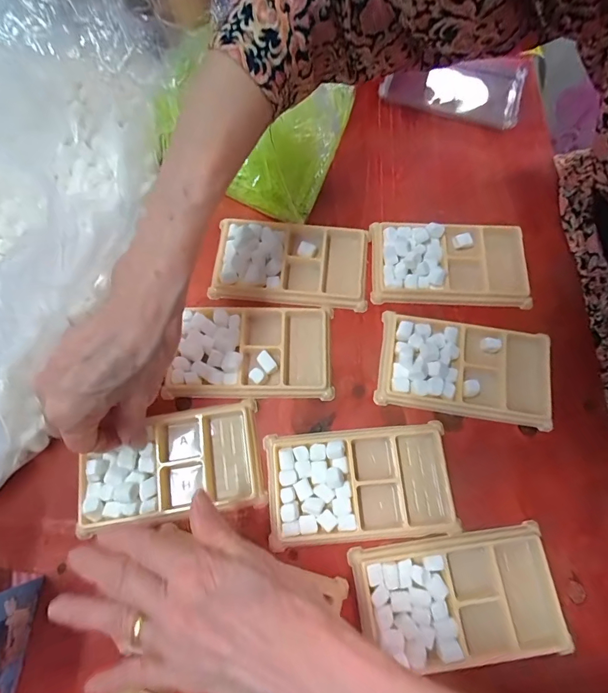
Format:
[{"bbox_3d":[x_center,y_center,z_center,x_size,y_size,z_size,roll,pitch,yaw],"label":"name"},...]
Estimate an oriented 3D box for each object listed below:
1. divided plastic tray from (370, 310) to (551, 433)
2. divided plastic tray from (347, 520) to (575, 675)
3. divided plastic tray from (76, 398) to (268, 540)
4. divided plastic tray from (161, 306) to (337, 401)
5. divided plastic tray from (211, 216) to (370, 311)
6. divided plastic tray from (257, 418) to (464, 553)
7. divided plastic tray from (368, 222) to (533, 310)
[{"bbox_3d":[0.130,0.017,0.312,0.134,0.013,0.074,8,72,4],"label":"divided plastic tray"},{"bbox_3d":[0.106,0.171,0.265,0.135,0.014,0.073,-8,72,-1],"label":"divided plastic tray"},{"bbox_3d":[-0.100,0.088,0.293,0.130,0.024,0.077,-9,72,-2],"label":"divided plastic tray"},{"bbox_3d":[-0.043,0.002,0.318,0.128,0.014,0.078,1,72,1],"label":"divided plastic tray"},{"bbox_3d":[-0.012,-0.076,0.340,0.132,0.013,0.074,5,72,3],"label":"divided plastic tray"},{"bbox_3d":[0.042,0.100,0.286,0.135,0.010,0.076,-5,72,-1],"label":"divided plastic tray"},{"bbox_3d":[0.128,-0.074,0.339,0.132,0.015,0.073,1,72,2],"label":"divided plastic tray"}]

